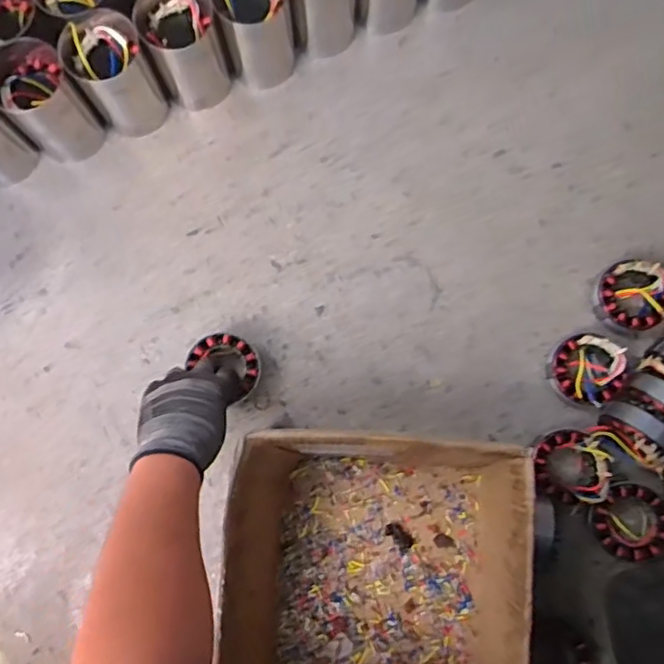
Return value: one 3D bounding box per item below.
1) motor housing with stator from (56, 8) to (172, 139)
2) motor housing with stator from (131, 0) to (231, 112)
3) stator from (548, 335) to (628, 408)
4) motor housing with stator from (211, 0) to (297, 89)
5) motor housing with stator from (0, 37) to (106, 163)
[{"bbox_3d":[-0.265,-0.318,0.744,0.088,0.127,0.089,0,80,1],"label":"motor housing with stator"},{"bbox_3d":[-0.182,-0.355,0.755,0.089,0.117,0.098,-17,80,-2],"label":"motor housing with stator"},{"bbox_3d":[0.300,0.047,0.715,0.079,0.046,0.084,-2,80,1],"label":"stator"},{"bbox_3d":[-0.098,-0.383,0.750,0.097,0.123,0.091,-10,80,-1],"label":"motor housing with stator"},{"bbox_3d":[-0.350,-0.283,0.741,0.088,0.112,0.100,-35,81,-5],"label":"motor housing with stator"}]

